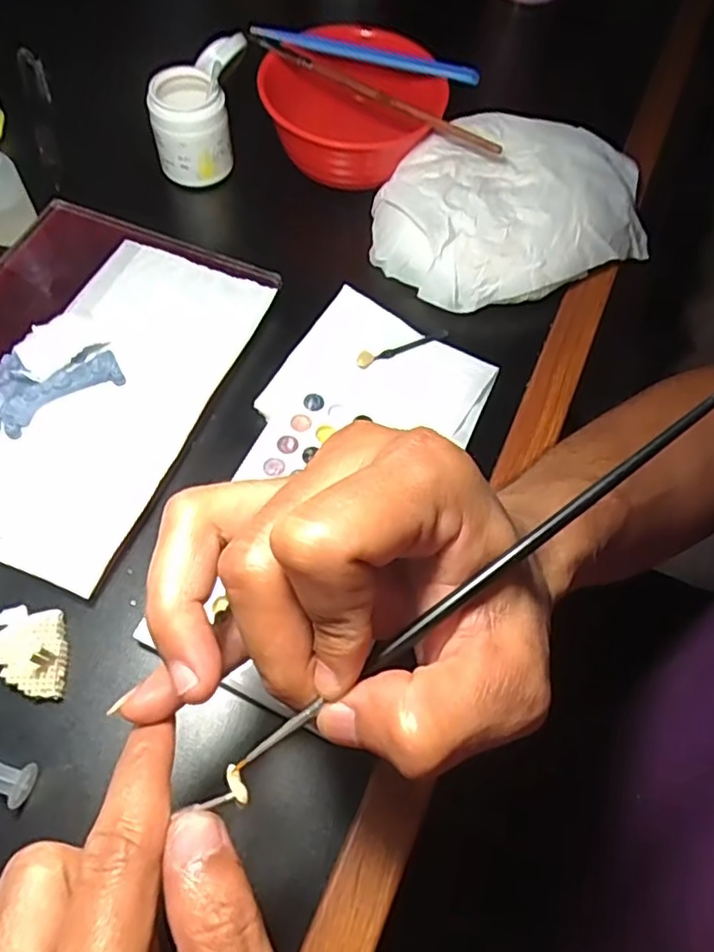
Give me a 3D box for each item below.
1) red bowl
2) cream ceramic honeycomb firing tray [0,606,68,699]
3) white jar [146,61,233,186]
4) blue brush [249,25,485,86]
[{"bbox_3d":[-0.010,-0.222,0.405,0.117,0.063,0.098,23,63,7],"label":"red bowl"},{"bbox_3d":[-0.139,0.073,0.271,0.038,0.011,0.037,2,63,-4],"label":"cream ceramic honeycomb firing tray"},{"bbox_3d":[-0.100,-0.211,0.394,0.044,0.049,0.038,-7,64,-8],"label":"white jar"},{"bbox_3d":[0.004,-0.258,0.394,0.142,0.013,0.013,17,62,6],"label":"blue brush"}]

